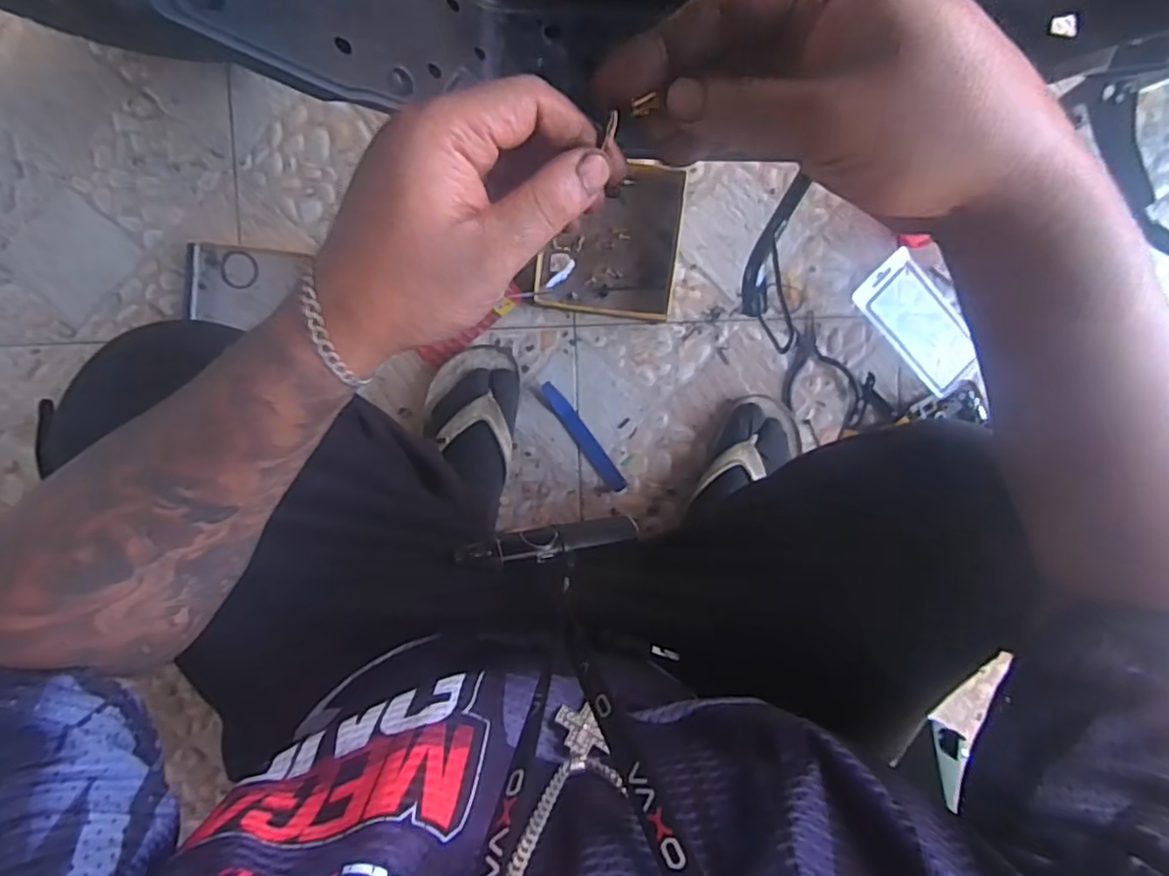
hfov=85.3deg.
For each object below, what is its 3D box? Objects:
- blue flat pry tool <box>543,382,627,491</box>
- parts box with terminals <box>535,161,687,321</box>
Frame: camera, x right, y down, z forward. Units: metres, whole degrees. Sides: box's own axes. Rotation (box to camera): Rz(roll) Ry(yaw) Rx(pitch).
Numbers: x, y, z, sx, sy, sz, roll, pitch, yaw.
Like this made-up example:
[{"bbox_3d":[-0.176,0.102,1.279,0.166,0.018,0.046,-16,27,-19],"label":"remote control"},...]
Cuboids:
[{"bbox_3d":[-0.001,-0.001,0.788,0.021,0.011,0.158,-34,93,2],"label":"blue flat pry tool"},{"bbox_3d":[0.030,-0.236,0.758,0.158,0.044,0.169,8,97,1],"label":"parts box with terminals"}]

